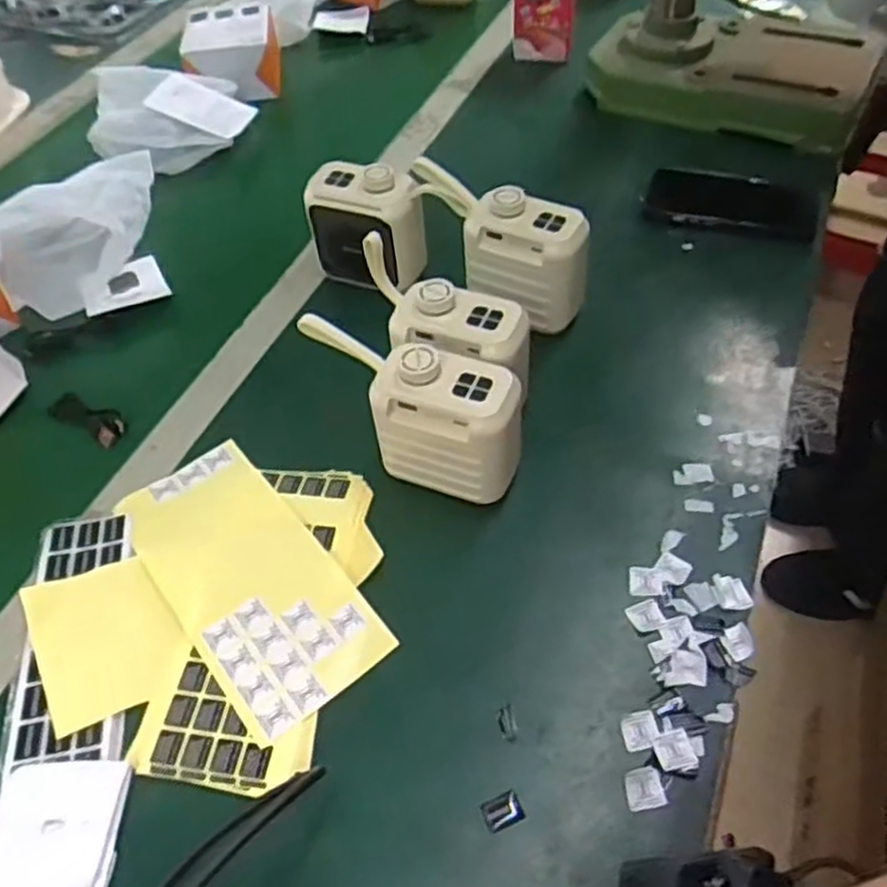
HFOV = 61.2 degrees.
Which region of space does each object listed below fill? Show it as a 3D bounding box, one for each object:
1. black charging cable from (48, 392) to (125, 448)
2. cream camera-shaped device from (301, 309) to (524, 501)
[{"bbox_3d":[-0.272,-0.021,0.574,0.070,0.012,0.024,27,59,21],"label":"black charging cable"},{"bbox_3d":[-0.022,-0.014,0.480,0.141,0.108,0.054,13,55,13],"label":"cream camera-shaped device"}]

